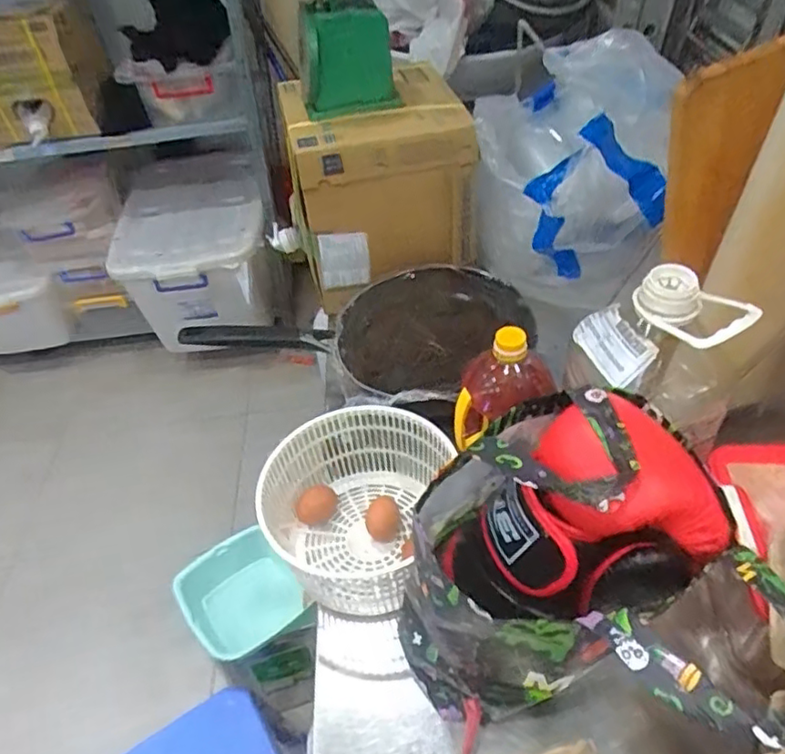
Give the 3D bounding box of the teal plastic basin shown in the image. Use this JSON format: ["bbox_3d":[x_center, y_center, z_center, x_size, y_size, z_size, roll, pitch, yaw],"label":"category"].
[{"bbox_3d":[-0.280,0.421,1.193,0.202,0.128,0.227,-34,50,-25],"label":"teal plastic basin"}]

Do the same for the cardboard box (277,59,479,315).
[{"bbox_3d":[-0.020,-0.327,1.075,0.276,0.275,0.245,-11,44,-4],"label":"cardboard box"}]

